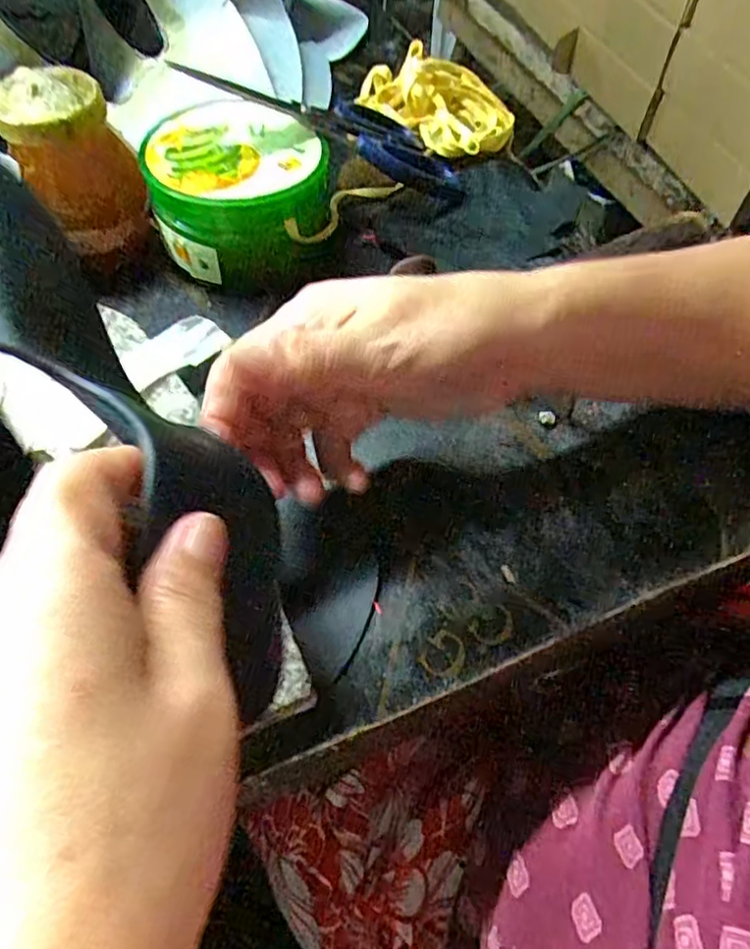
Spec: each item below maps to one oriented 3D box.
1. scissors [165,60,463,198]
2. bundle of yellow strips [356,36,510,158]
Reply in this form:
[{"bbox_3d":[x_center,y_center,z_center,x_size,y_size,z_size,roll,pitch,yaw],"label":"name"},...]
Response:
[{"bbox_3d":[-0.028,-0.215,0.386,0.185,0.010,0.072,2,54,-35],"label":"scissors"},{"bbox_3d":[0.048,-0.267,0.450,0.068,0.034,0.099,-38,65,-23],"label":"bundle of yellow strips"}]

